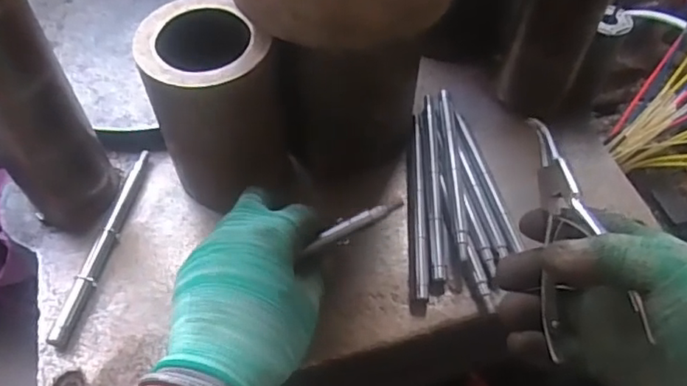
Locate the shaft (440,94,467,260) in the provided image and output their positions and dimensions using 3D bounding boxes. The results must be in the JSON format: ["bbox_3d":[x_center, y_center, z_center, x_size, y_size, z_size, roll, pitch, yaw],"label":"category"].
[{"bbox_3d":[0.088,-0.018,0.464,0.010,0.012,0.161,1,55,0],"label":"shaft"}]

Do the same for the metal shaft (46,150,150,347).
[{"bbox_3d":[-0.177,0.034,0.435,0.012,0.008,0.164,10,55,6],"label":"metal shaft"}]

